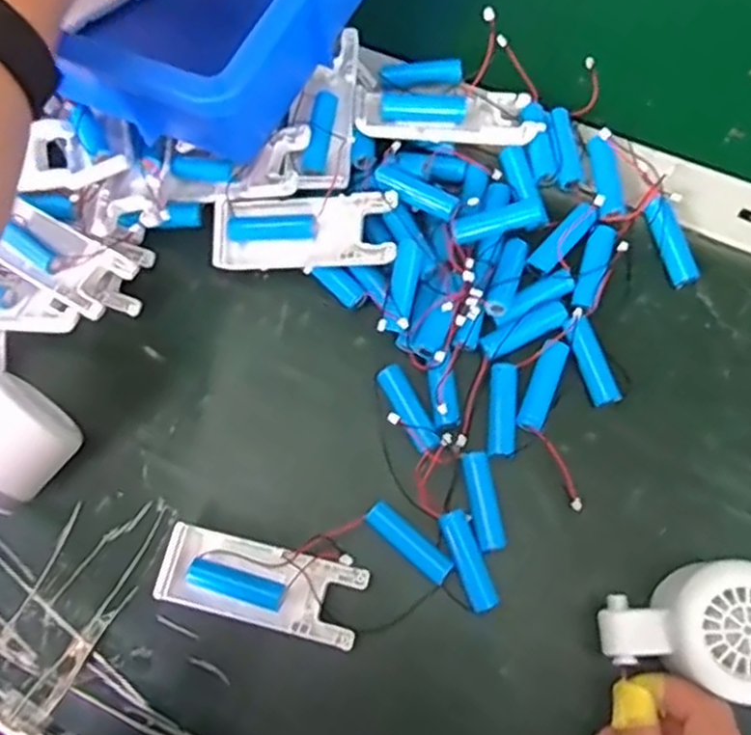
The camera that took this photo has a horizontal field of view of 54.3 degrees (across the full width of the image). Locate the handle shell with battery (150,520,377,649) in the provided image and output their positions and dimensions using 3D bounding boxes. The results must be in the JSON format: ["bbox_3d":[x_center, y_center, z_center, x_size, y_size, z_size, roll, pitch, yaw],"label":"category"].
[{"bbox_3d":[-0.059,0.113,0.383,0.104,0.019,0.040,12,75,9],"label":"handle shell with battery"}]

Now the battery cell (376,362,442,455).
[{"bbox_3d":[0.017,0.022,0.393,0.017,0.011,0.051,-29,73,-4],"label":"battery cell"}]

